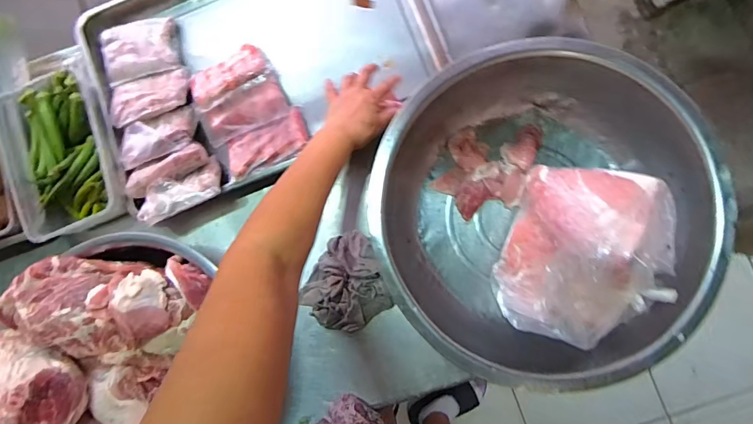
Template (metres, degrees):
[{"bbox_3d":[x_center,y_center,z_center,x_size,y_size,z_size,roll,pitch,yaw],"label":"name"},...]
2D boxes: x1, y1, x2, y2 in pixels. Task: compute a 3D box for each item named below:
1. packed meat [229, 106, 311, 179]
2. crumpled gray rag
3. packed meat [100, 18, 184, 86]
[{"bbox_3d":[-0.177,-0.111,0.690,0.136,0.031,0.074,-27,84,2],"label":"packed meat"},{"bbox_3d":[-0.051,0.118,0.670,0.145,0.041,0.136,-42,84,0],"label":"crumpled gray rag"},{"bbox_3d":[-0.411,-0.283,0.732,0.127,0.043,0.103,-17,85,3],"label":"packed meat"}]

